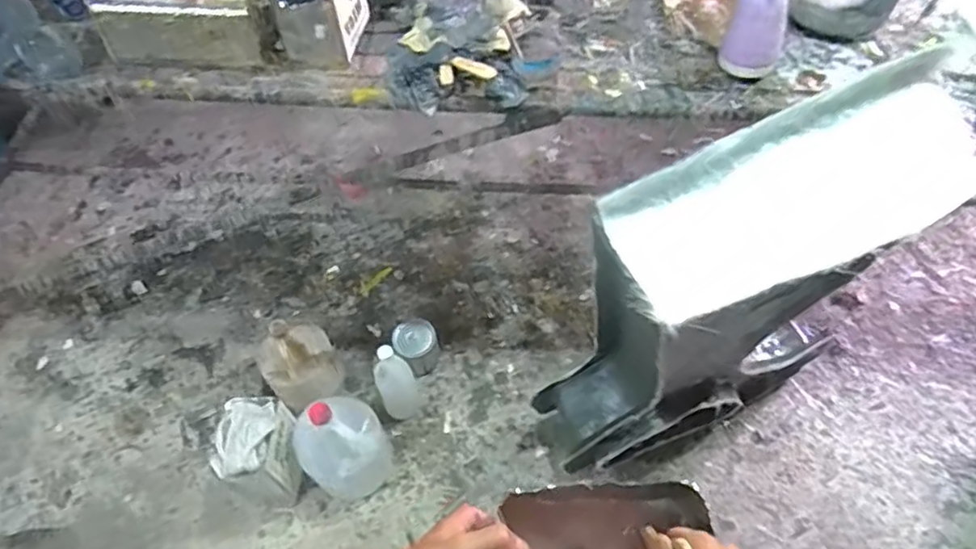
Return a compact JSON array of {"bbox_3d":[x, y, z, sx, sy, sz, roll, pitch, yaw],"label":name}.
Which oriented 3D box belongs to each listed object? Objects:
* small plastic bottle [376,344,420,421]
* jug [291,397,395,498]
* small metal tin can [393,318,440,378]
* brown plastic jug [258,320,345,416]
[{"bbox_3d":[-0.205,0.236,1.419,0.086,0.239,0.089,-18,59,-10],"label":"small plastic bottle"},{"bbox_3d":[-0.298,0.350,1.314,0.172,0.301,0.152,-27,61,-15],"label":"jug"},{"bbox_3d":[-0.172,0.173,1.535,0.106,0.112,0.112,-29,61,-16],"label":"small metal tin can"},{"bbox_3d":[-0.413,0.190,1.401,0.150,0.280,0.137,0,58,1],"label":"brown plastic jug"}]

